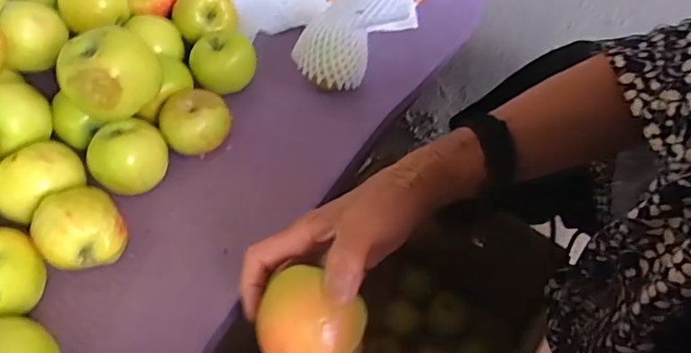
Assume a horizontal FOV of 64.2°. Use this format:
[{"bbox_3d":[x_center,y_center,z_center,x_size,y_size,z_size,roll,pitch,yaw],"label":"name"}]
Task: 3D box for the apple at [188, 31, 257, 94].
[{"bbox_3d":[-0.119,-0.112,0.543,0.061,0.050,0.051,-11,53,-8],"label":"apple"}]

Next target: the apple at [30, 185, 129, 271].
[{"bbox_3d":[-0.202,0.045,0.424,0.060,0.055,0.060,0,53,0],"label":"apple"}]

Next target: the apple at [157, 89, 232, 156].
[{"bbox_3d":[-0.130,-0.047,0.496,0.052,0.048,0.058,20,56,15],"label":"apple"}]

